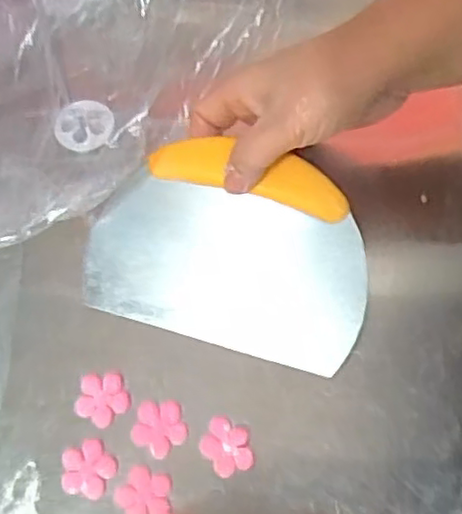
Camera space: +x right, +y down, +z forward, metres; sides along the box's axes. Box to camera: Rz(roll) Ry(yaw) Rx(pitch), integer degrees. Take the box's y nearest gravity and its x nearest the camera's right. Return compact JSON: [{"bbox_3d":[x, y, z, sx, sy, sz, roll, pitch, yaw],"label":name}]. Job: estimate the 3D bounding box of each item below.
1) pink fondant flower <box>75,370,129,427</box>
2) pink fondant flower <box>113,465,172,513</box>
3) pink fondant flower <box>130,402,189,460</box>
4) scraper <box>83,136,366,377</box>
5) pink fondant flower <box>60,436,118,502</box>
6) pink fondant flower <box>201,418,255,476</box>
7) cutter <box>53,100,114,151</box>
[{"bbox_3d":[-0.069,0.075,0.357,0.027,0.004,0.028,0,65,1],"label":"pink fondant flower"},{"bbox_3d":[-0.043,0.119,0.337,0.027,0.004,0.027,0,65,1],"label":"pink fondant flower"},{"bbox_3d":[-0.038,0.088,0.351,0.028,0.004,0.028,0,65,1],"label":"pink fondant flower"},{"bbox_3d":[0.001,-0.005,0.387,0.152,0.018,0.106,16,86,5],"label":"scraper"},{"bbox_3d":[-0.074,0.108,0.345,0.028,0.004,0.028,0,65,1],"label":"pink fondant flower"},{"bbox_3d":[-0.003,0.097,0.347,0.024,0.007,0.029,-19,67,-8],"label":"pink fondant flower"},{"bbox_3d":[-0.091,-0.082,0.420,0.036,0.006,0.034,0,65,1],"label":"cutter"}]

